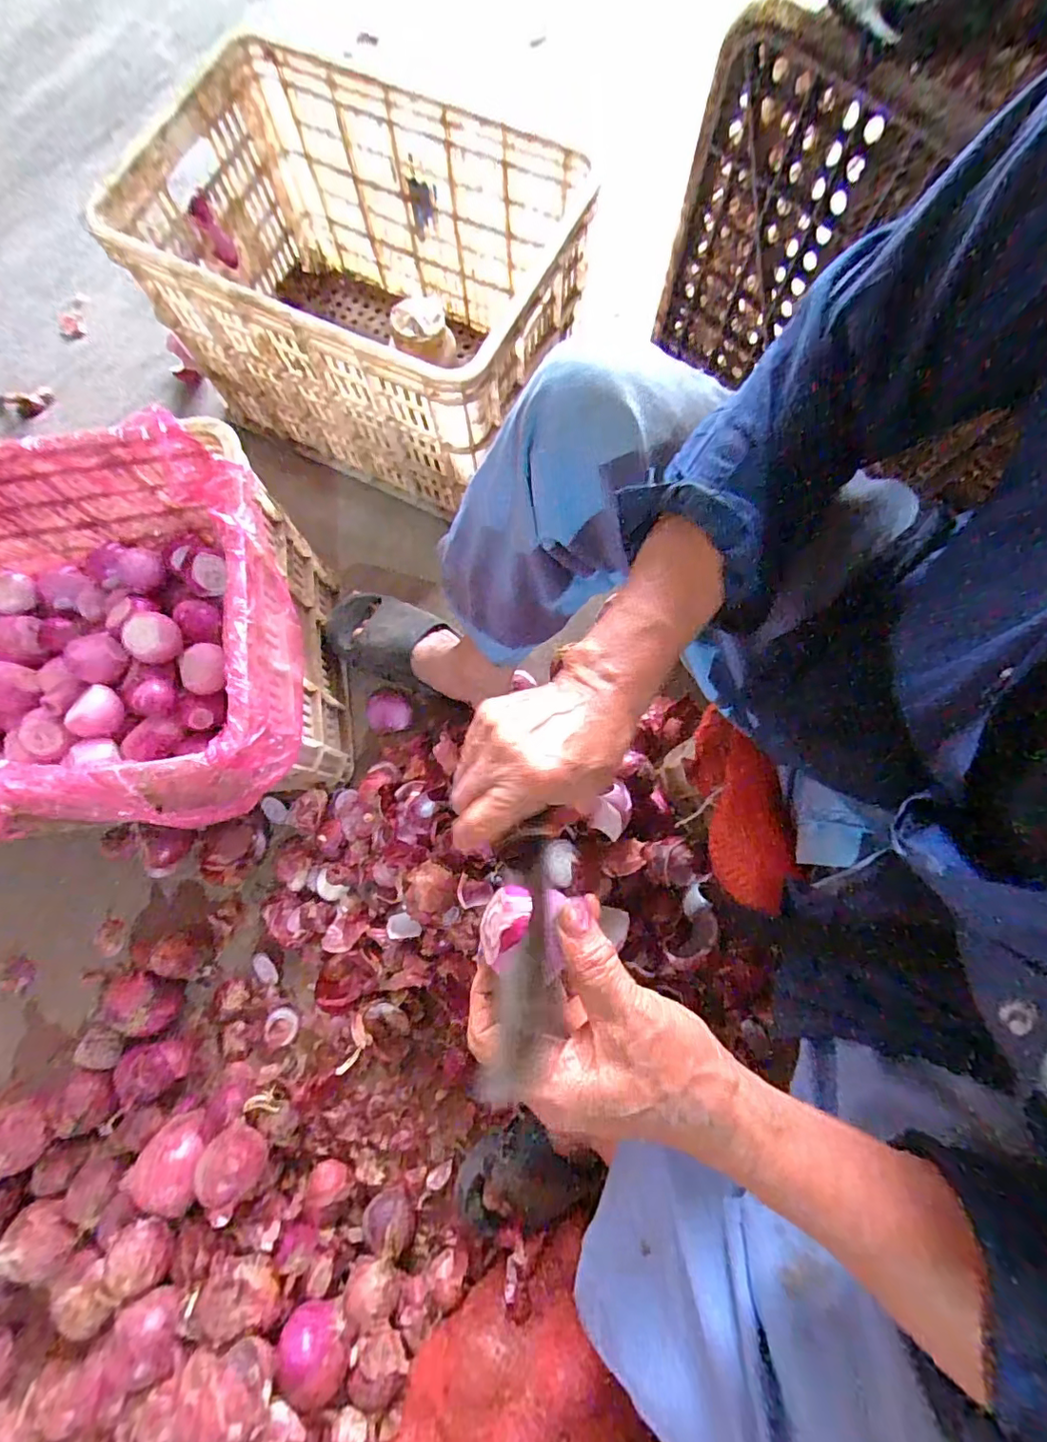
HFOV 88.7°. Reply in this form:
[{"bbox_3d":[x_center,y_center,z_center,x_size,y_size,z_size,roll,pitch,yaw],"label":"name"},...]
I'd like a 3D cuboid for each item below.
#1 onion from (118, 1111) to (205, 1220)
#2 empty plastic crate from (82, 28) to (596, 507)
[{"bbox_3d":[-0.401,0.509,0.622,0.075,0.057,0.076,0,77,1],"label":"onion"},{"bbox_3d":[-0.210,-0.562,0.742,0.524,0.304,0.332,27,79,7],"label":"empty plastic crate"}]

